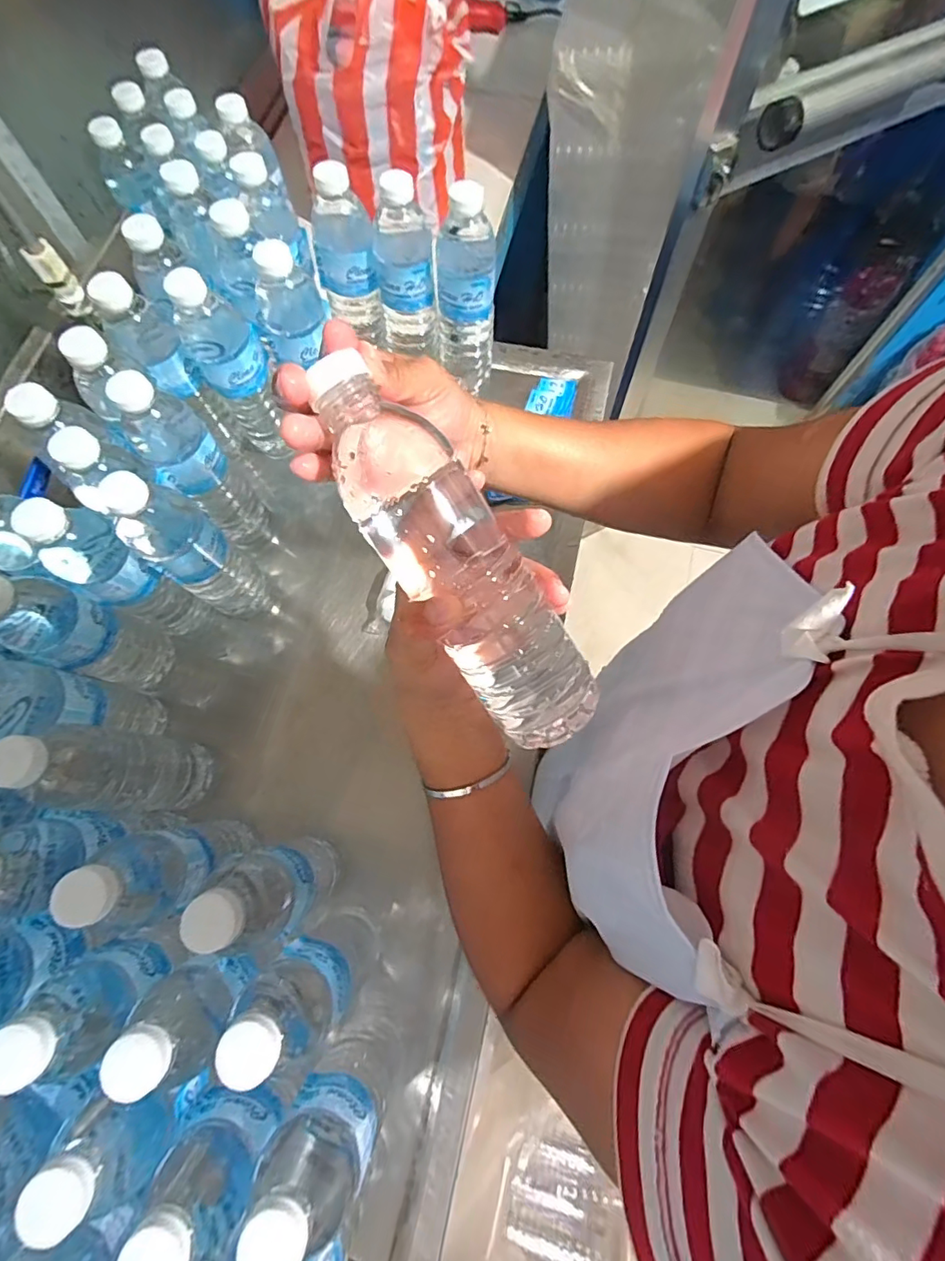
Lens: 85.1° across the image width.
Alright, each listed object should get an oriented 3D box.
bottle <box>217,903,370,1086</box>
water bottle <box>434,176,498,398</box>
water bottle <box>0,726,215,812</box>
[{"bbox_3d":[-0.110,0.253,0.375,0.065,0.217,0.050,36,76,12],"label":"bottle"},{"bbox_3d":[-0.010,-0.362,0.555,0.065,0.199,0.074,-6,72,-1],"label":"water bottle"},{"bbox_3d":[-0.285,0.109,0.409,0.053,0.208,0.059,8,72,4],"label":"water bottle"}]

